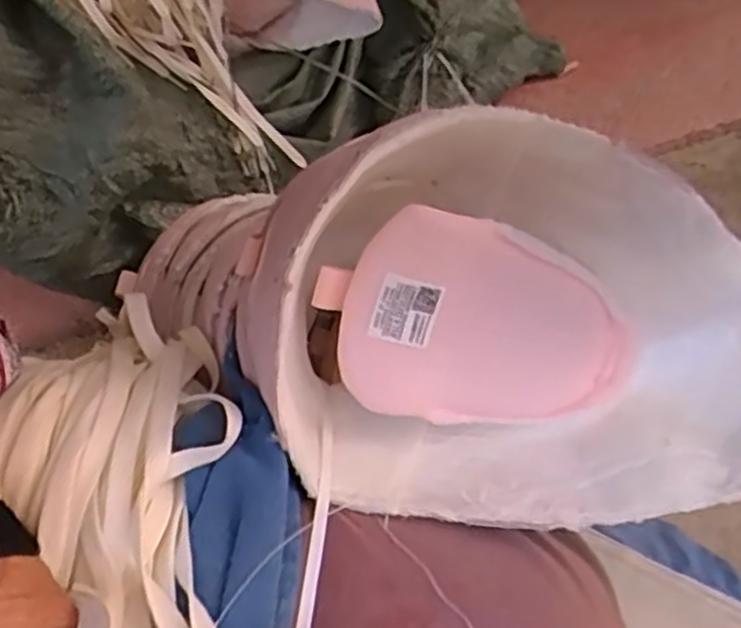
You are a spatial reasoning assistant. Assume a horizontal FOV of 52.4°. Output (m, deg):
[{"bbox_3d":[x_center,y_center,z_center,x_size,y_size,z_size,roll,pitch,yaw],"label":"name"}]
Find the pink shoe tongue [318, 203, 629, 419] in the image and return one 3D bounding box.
[{"bbox_3d":[0.040,0.006,0.286,0.118,0.010,0.077,15,99,-9],"label":"pink shoe tongue"}]

